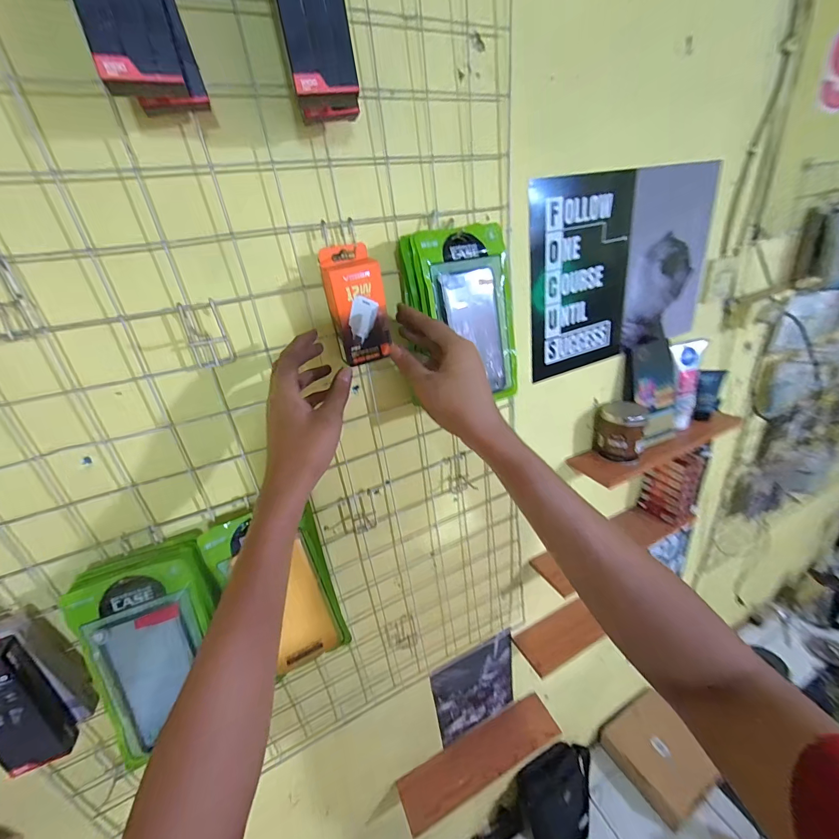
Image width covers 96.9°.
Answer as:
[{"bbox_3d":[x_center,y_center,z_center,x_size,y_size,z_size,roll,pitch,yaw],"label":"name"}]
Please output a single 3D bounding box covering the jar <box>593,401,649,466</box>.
[{"bbox_3d":[0.374,0.021,0.703,0.089,0.090,0.087,-6,25,3],"label":"jar"}]

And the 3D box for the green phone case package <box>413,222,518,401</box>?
[{"bbox_3d":[0.066,-0.122,0.451,0.107,0.207,0.013,-18,18,-19],"label":"green phone case package"}]

